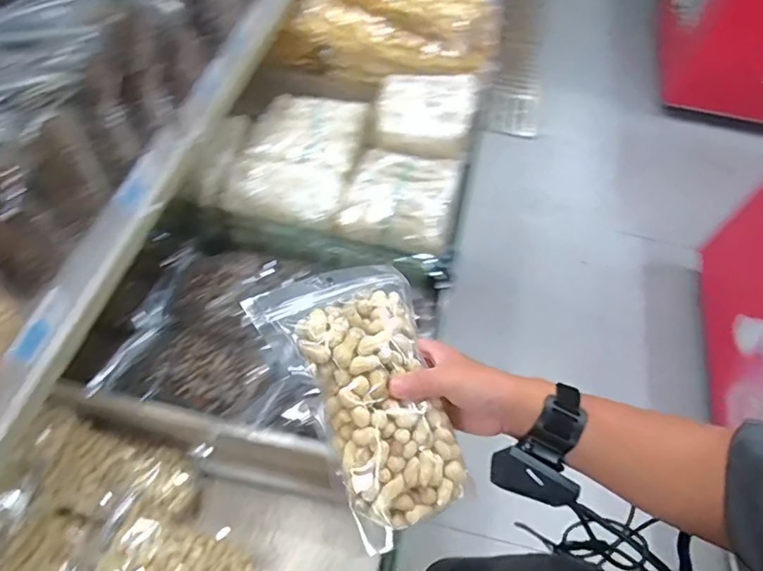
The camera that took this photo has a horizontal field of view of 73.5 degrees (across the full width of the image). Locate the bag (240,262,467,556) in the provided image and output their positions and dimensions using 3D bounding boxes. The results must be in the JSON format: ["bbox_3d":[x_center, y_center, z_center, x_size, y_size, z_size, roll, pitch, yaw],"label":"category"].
[{"bbox_3d":[-0.001,0.085,0.428,0.138,0.050,0.218,-24,82,-23],"label":"bag"}]

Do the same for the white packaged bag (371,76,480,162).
[{"bbox_3d":[0.077,-0.318,0.962,0.183,0.065,0.159,7,69,12],"label":"white packaged bag"}]

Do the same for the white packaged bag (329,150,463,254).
[{"bbox_3d":[0.034,-0.159,0.896,0.195,0.067,0.184,16,58,6],"label":"white packaged bag"}]

